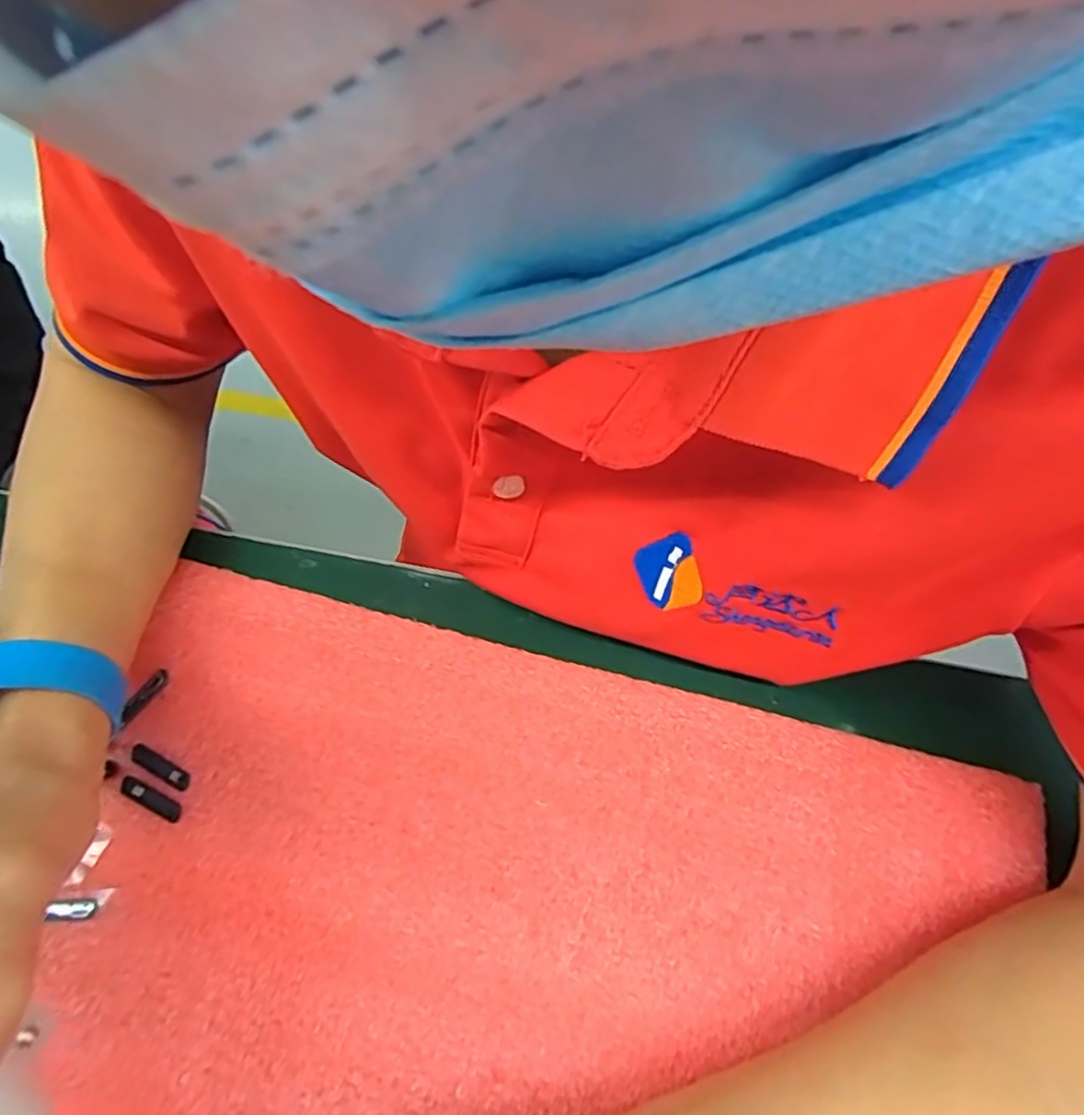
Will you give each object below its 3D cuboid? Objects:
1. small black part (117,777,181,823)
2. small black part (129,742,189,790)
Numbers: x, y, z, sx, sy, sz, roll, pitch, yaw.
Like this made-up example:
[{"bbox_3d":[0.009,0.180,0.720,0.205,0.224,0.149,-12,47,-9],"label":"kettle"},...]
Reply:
[{"bbox_3d":[-0.145,0.089,0.253,0.026,0.004,0.007,23,65,10],"label":"small black part"},{"bbox_3d":[-0.145,0.079,0.258,0.027,0.004,0.007,26,65,12],"label":"small black part"}]

